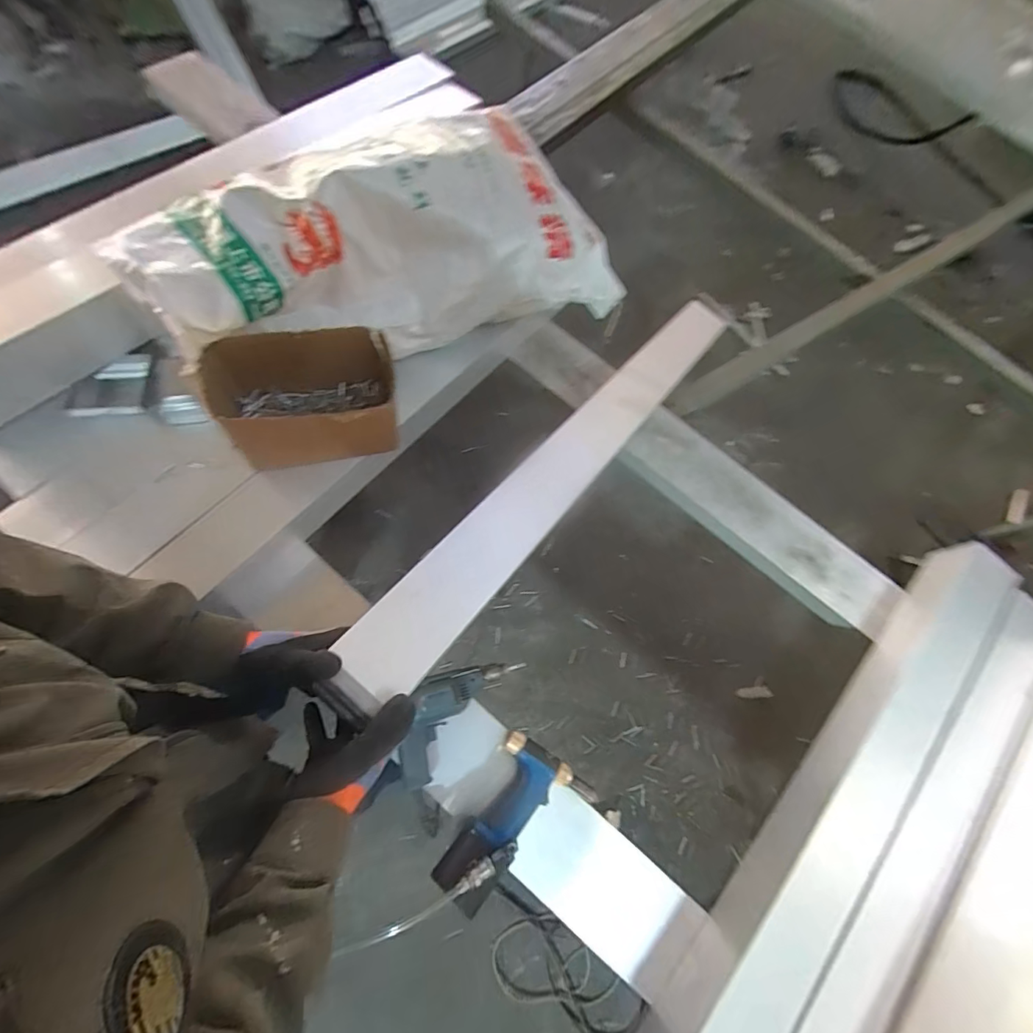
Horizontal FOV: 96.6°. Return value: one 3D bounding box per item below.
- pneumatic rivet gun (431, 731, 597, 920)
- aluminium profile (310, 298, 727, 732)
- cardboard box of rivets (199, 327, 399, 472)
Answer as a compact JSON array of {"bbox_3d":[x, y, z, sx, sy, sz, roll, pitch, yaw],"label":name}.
[{"bbox_3d":[-0.007,0.448,0.686,0.149,0.079,0.244,45,52,14],"label":"pneumatic rivet gun"},{"bbox_3d":[0.118,-0.123,0.766,0.101,0.030,1.059,37,58,11],"label":"aluminium profile"},{"bbox_3d":[-0.318,-0.180,0.713,0.250,0.139,0.153,-8,73,-13],"label":"cardboard box of rivets"}]

